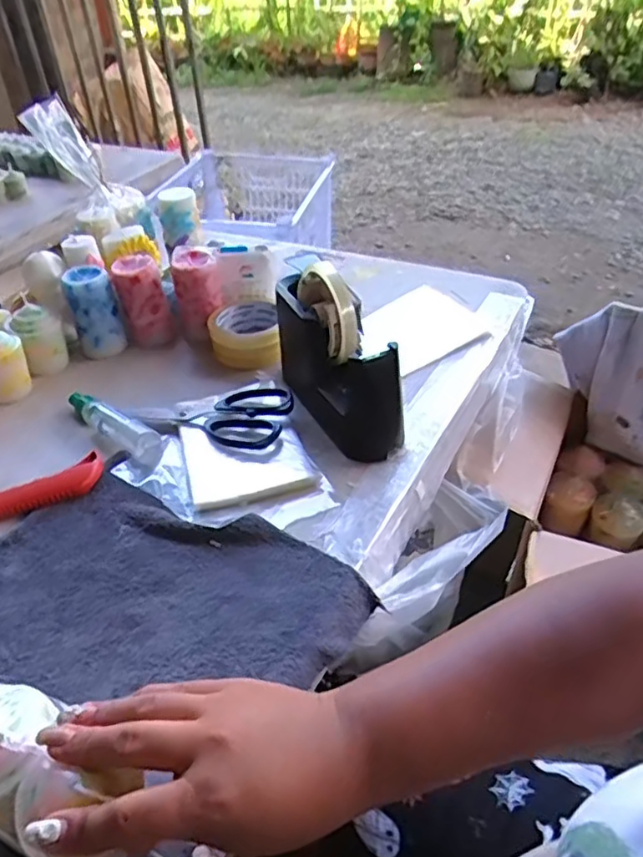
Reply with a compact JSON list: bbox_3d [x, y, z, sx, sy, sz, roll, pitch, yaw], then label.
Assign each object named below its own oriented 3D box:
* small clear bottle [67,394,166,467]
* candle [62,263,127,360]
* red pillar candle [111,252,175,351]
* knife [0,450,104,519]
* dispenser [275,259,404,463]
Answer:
[{"bbox_3d":[-0.201,-0.004,0.606,0.140,0.032,0.029,29,49,33],"label":"small clear bottle"},{"bbox_3d":[-0.257,-0.131,0.709,0.050,0.094,0.046,-20,42,-19],"label":"candle"},{"bbox_3d":[-0.206,-0.147,0.725,0.053,0.094,0.046,-16,41,-16],"label":"red pillar candle"},{"bbox_3d":[-0.271,0.062,0.531,0.168,0.022,0.029,-16,41,-16],"label":"knife"},{"bbox_3d":[0.008,-0.070,0.570,0.048,0.132,0.180,-20,42,-19],"label":"dispenser"}]

